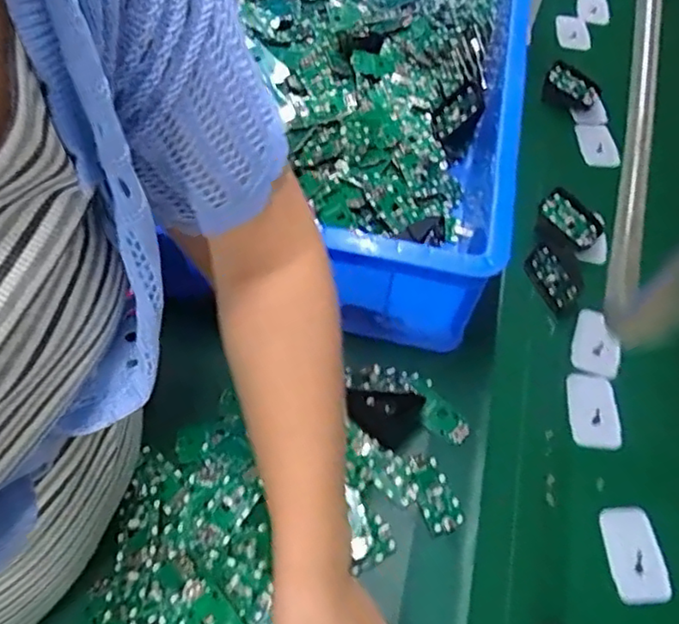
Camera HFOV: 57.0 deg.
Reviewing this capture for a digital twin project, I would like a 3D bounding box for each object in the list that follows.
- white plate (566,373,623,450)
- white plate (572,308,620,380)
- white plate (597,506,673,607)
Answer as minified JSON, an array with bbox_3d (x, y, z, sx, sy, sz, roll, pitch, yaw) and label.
[{"bbox_3d":[0.237,0.092,0.581,0.044,0.006,0.072,7,53,1],"label":"white plate"},{"bbox_3d":[0.255,0.031,0.620,0.042,0.009,0.067,5,72,22],"label":"white plate"},{"bbox_3d":[0.242,0.197,0.511,0.042,0.008,0.074,-3,54,-6],"label":"white plate"}]

